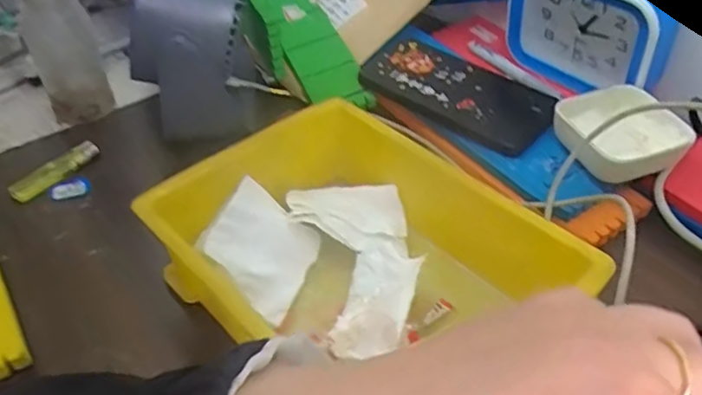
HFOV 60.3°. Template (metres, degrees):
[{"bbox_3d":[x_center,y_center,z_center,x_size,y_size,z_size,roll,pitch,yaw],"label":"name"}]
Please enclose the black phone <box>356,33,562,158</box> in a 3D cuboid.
[{"bbox_3d":[0.096,-0.099,0.547,0.181,0.022,0.092,32,53,31],"label":"black phone"}]

